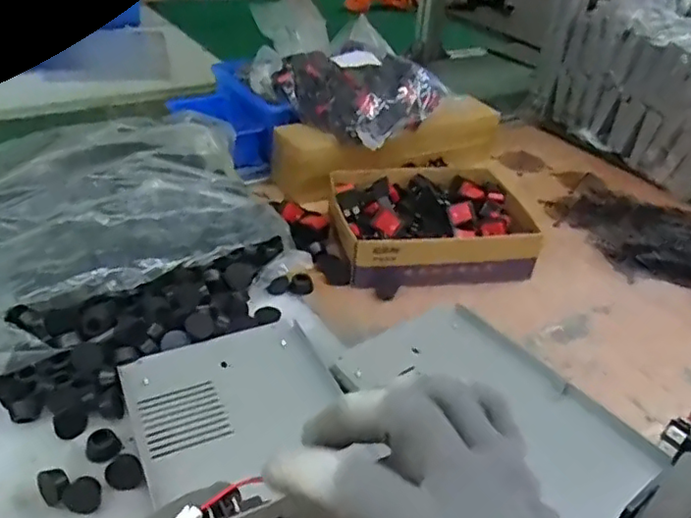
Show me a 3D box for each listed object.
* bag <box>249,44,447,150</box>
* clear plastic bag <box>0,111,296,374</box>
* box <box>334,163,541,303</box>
[{"bbox_3d":[0.001,-0.236,0.826,0.157,0.066,0.231,-26,46,-37],"label":"bag"},{"bbox_3d":[-0.234,-0.057,0.655,0.321,0.086,0.323,-18,41,-29],"label":"clear plastic bag"},{"bbox_3d":[0.092,-0.042,0.708,0.217,0.055,0.172,-7,38,-15],"label":"box"}]

